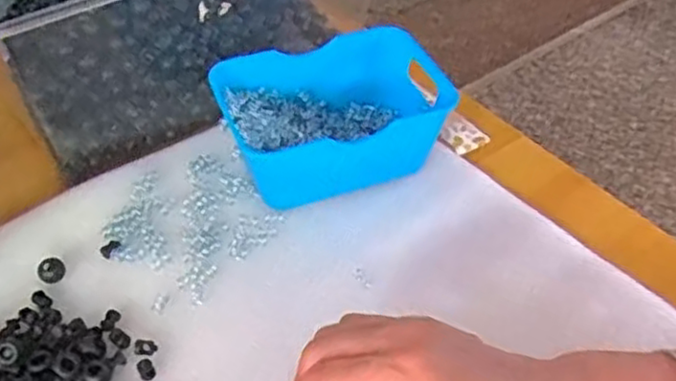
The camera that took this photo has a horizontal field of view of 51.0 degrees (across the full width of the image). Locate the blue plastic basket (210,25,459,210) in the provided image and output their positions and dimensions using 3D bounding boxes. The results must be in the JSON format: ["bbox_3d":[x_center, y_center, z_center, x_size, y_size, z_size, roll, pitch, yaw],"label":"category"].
[{"bbox_3d":[-0.002,-0.051,0.496,0.145,0.060,0.116,-20,49,-18],"label":"blue plastic basket"}]

